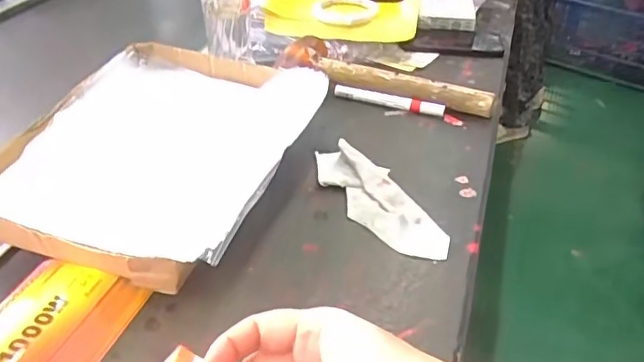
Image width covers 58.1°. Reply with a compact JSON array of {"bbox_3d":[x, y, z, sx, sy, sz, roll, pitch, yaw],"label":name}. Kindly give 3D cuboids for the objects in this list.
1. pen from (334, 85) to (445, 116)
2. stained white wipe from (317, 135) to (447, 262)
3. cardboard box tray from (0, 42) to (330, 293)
[{"bbox_3d":[0.084,-0.101,0.737,0.141,0.017,0.016,12,37,16],"label":"pen"},{"bbox_3d":[0.053,0.014,0.575,0.060,0.024,0.182,-20,40,-27],"label":"stained white wipe"},{"bbox_3d":[-0.159,-0.031,0.581,0.261,0.070,0.308,12,37,15],"label":"cardboard box tray"}]

